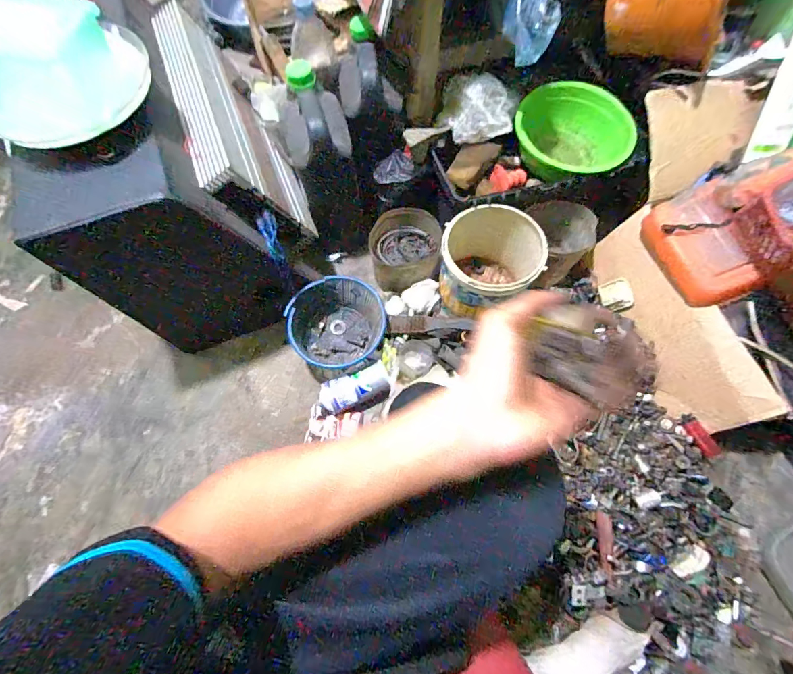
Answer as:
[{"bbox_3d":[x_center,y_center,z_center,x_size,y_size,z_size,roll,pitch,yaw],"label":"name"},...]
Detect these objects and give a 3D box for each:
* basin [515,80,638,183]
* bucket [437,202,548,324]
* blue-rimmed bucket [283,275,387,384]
[{"bbox_3d":[0.358,-0.396,0.812,0.230,0.124,0.230,0,69,1],"label":"basin"},{"bbox_3d":[0.174,-0.145,0.780,0.180,0.192,0.174,0,69,1],"label":"bucket"},{"bbox_3d":[-0.115,-0.022,0.782,0.184,0.107,0.172,-11,69,-4],"label":"blue-rimmed bucket"}]

